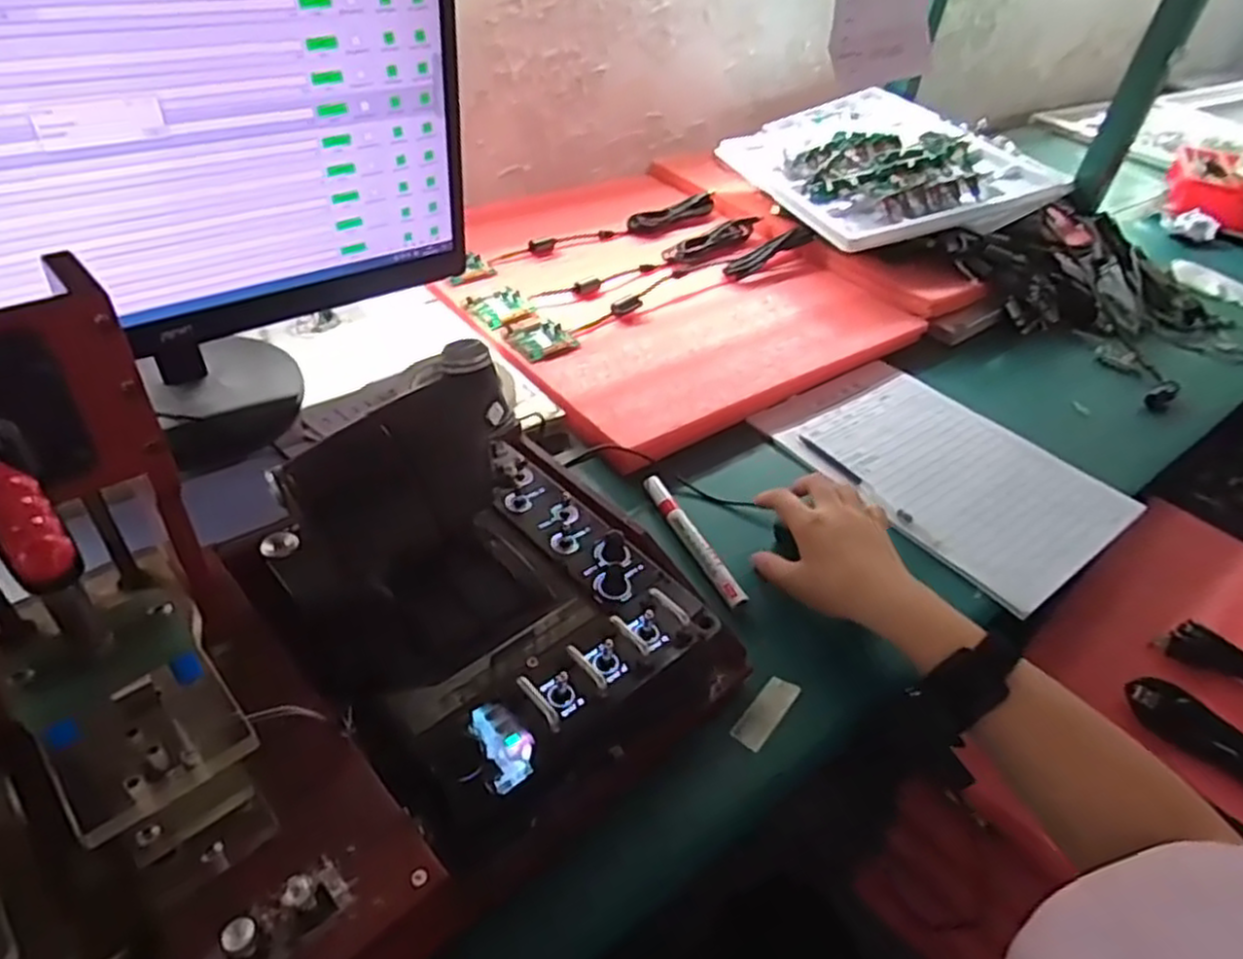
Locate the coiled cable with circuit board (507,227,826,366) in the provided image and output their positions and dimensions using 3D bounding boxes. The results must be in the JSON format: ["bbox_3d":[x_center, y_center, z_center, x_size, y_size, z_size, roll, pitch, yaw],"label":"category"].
[{"bbox_3d":[0.061,-0.212,0.821,0.408,0.030,0.050,-28,54,-28],"label":"coiled cable with circuit board"}]

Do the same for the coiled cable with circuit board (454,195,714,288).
[{"bbox_3d":[-0.028,-0.304,0.912,0.399,0.020,0.047,-24,50,-31],"label":"coiled cable with circuit board"}]

